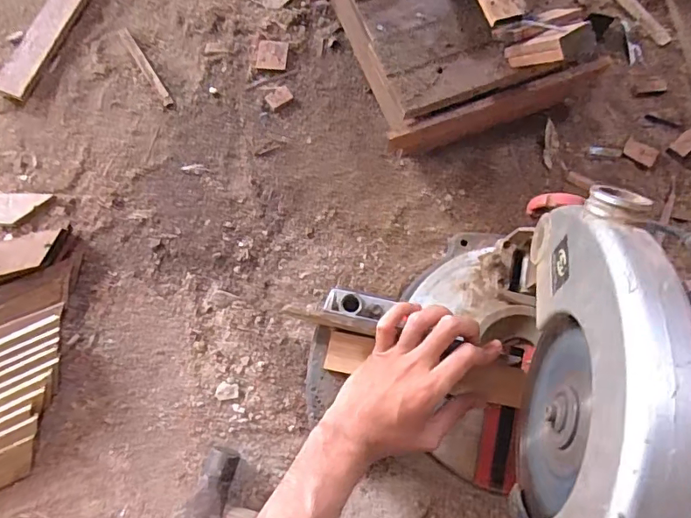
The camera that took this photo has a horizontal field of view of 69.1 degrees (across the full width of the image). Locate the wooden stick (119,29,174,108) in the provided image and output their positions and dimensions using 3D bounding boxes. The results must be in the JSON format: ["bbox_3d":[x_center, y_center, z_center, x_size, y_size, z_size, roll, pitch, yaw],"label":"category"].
[{"bbox_3d":[-0.237,-0.228,0.594,0.010,0.006,0.122,-32,78,-7],"label":"wooden stick"}]

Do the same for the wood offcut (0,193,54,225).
[{"bbox_3d":[-0.361,-0.054,0.547,0.075,0.013,0.034,-2,76,1],"label":"wood offcut"}]

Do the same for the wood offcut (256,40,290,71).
[{"bbox_3d":[-0.086,-0.240,0.591,0.036,0.004,0.037,6,76,3],"label":"wood offcut"}]

